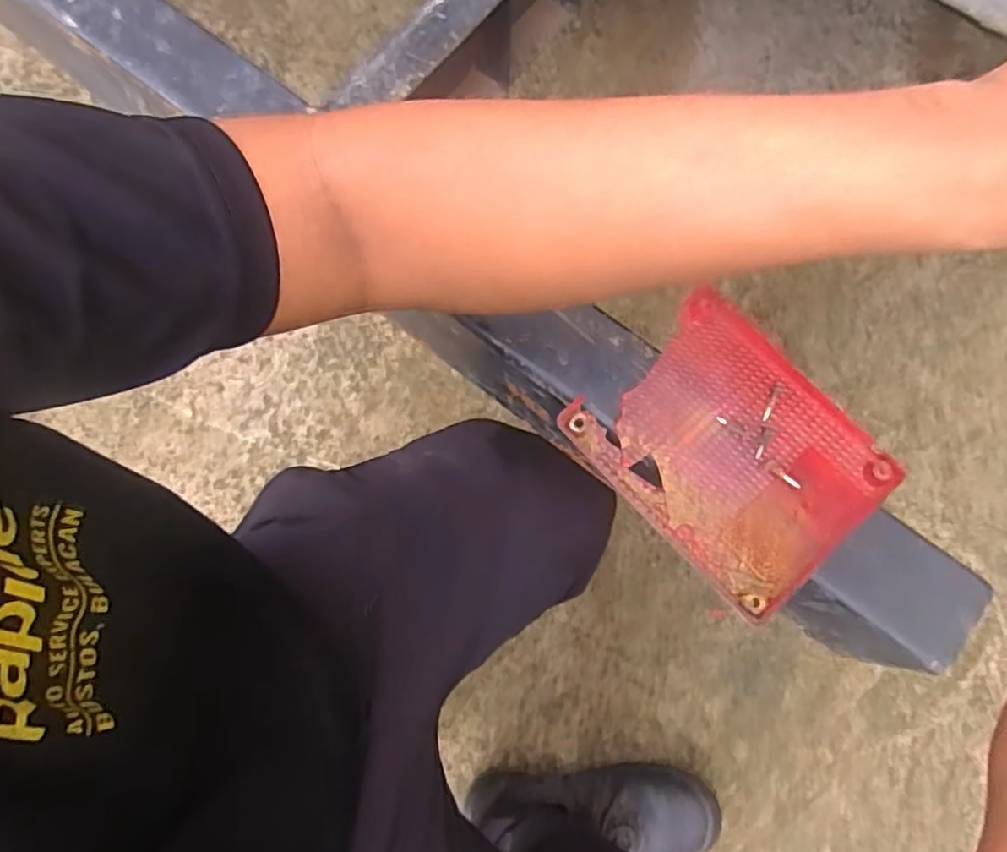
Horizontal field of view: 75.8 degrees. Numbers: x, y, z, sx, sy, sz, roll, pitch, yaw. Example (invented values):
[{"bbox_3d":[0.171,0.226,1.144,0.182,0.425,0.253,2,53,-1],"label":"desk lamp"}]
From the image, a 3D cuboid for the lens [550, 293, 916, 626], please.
[{"bbox_3d":[0.128,0.013,0.365,0.125,0.015,0.148,-42,79,-8],"label":"lens"}]

